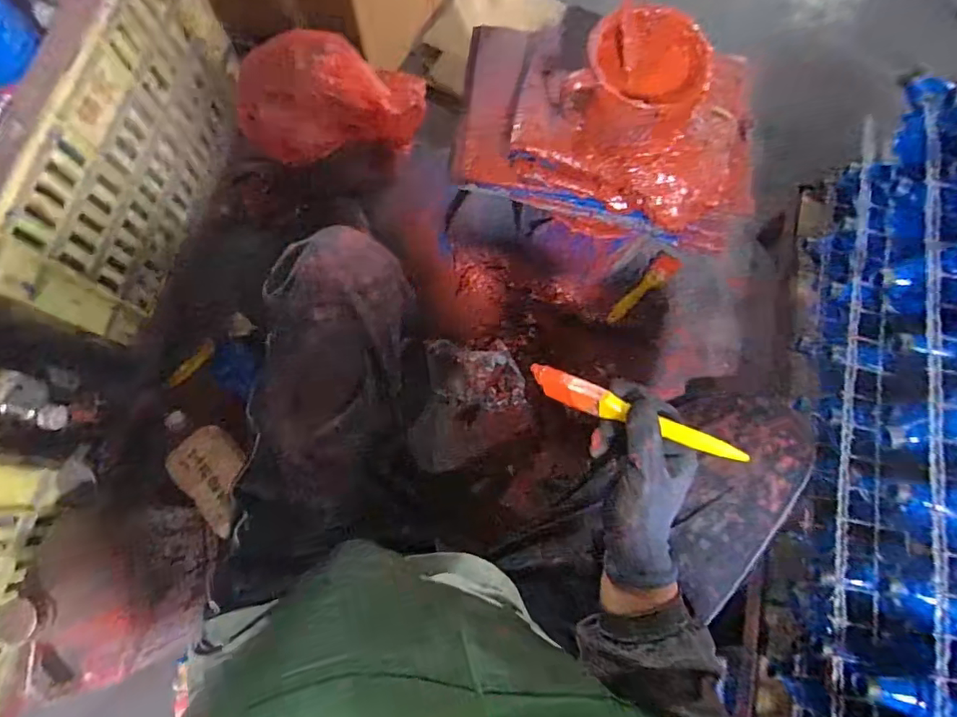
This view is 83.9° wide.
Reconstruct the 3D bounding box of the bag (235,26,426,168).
[{"bbox_3d":[-0.219,-0.383,0.772,0.278,0.138,0.119,-5,77,-2],"label":"bag"}]

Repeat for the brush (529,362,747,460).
[{"bbox_3d":[0.127,0.045,0.442,0.179,0.025,0.022,21,77,16],"label":"brush"}]

